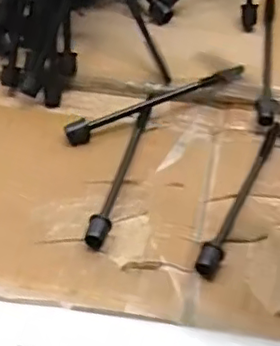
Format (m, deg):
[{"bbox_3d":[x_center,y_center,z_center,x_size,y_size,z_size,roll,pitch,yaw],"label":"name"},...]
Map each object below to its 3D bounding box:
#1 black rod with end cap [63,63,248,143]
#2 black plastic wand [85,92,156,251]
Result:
[{"bbox_3d":[0.009,-0.038,0.326,0.103,0.014,0.009,-20,50,-24],"label":"black rod with end cap"},{"bbox_3d":[-0.006,-0.004,0.298,0.008,0.010,0.098,15,45,9],"label":"black plastic wand"}]

